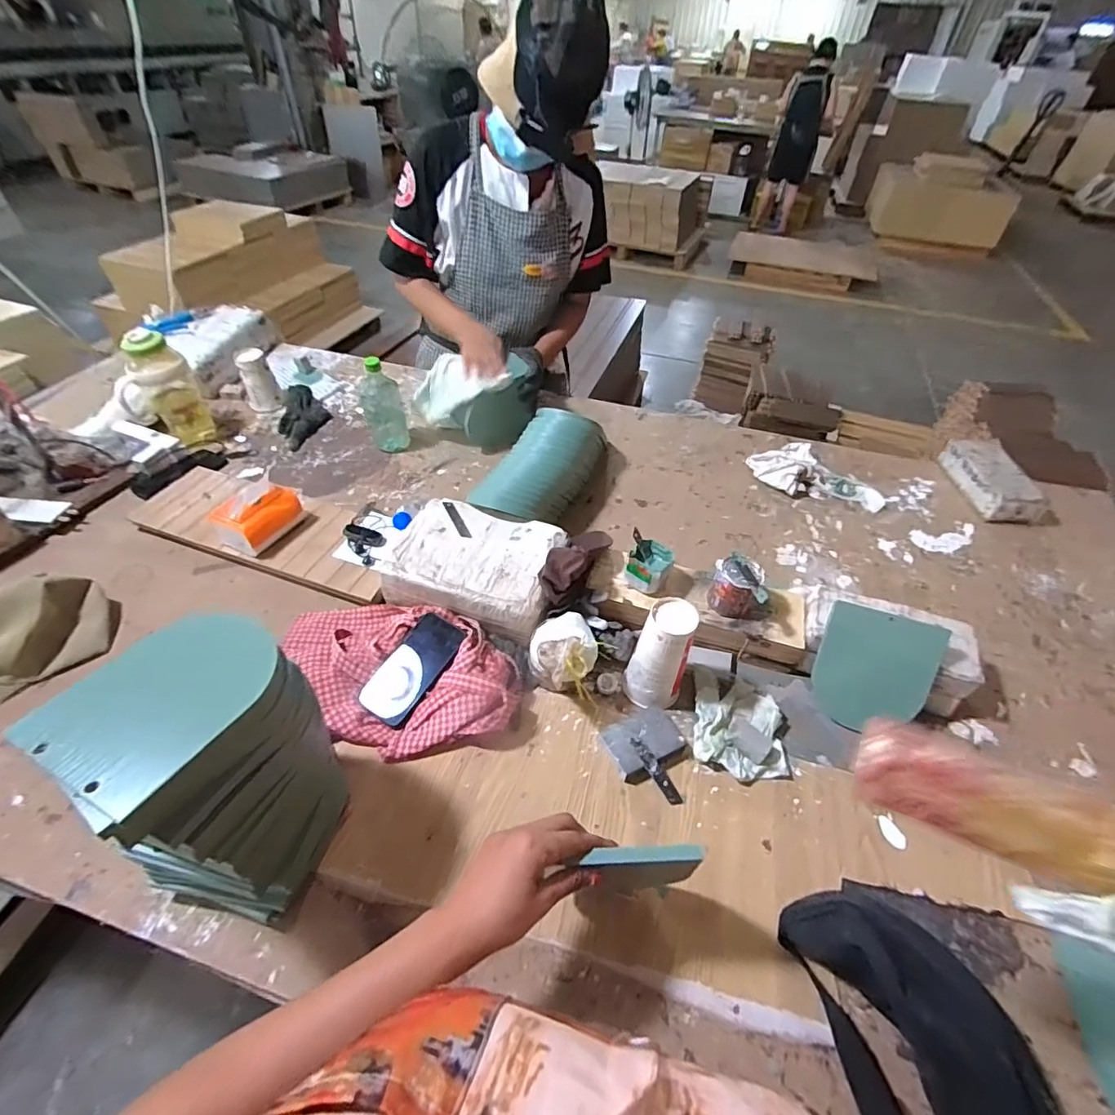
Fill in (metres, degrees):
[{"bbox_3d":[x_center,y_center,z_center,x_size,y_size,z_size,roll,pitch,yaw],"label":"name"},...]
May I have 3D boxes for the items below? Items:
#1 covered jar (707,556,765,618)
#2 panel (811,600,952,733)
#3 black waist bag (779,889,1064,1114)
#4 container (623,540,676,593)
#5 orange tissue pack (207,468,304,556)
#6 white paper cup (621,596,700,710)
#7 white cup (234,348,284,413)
[{"bbox_3d":[0.271,0.049,0.802,0.077,0.078,0.073,16,48,11],"label":"covered jar"},{"bbox_3d":[0.446,0.161,0.734,0.146,0.166,0.006,17,5,15],"label":"panel"},{"bbox_3d":[0.339,0.461,0.459,0.133,0.096,0.291,-13,47,-17],"label":"black waist bag"},{"bbox_3d":[0.144,0.016,0.826,0.064,0.052,0.070,31,52,24],"label":"container"},{"bbox_3d":[-0.535,-0.089,0.920,0.104,0.094,0.133,23,48,18],"label":"orange tissue pack"},{"bbox_3d":[0.145,0.139,0.727,0.084,0.171,0.076,19,46,15],"label":"white paper cup"},{"bbox_3d":[-0.707,-0.423,1.230,0.067,0.127,0.069,2,45,-2],"label":"white cup"}]

